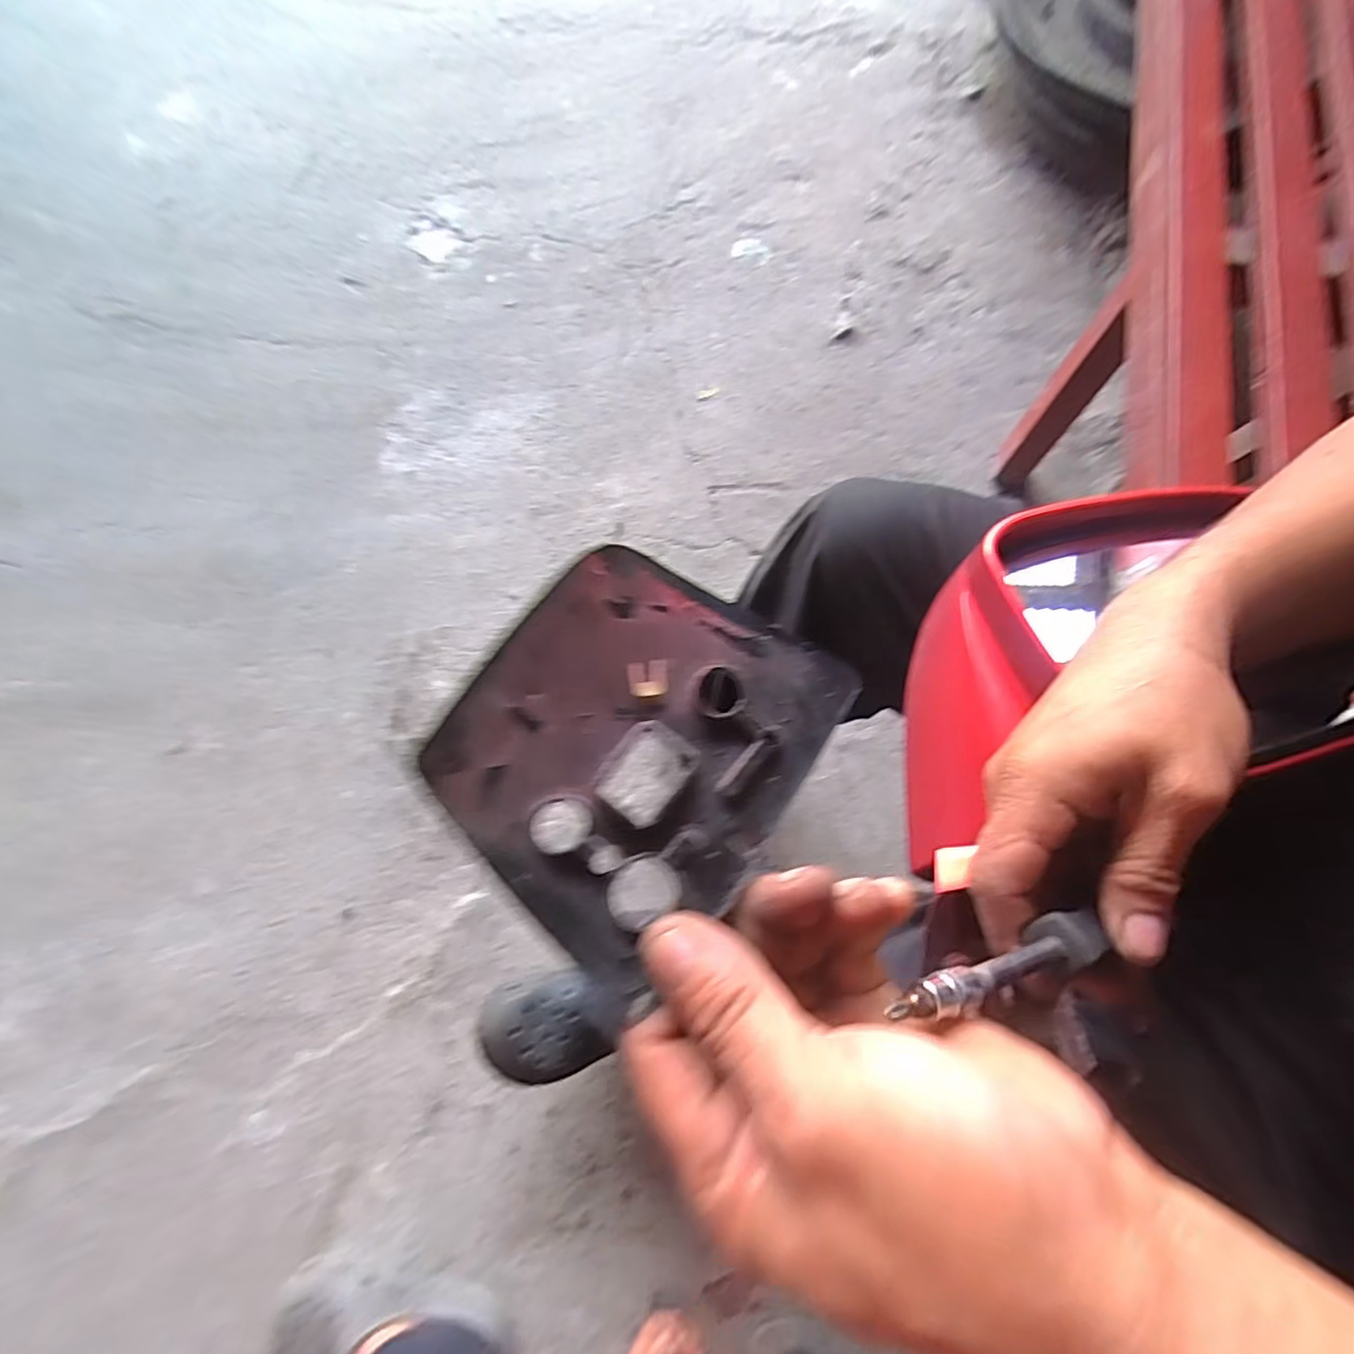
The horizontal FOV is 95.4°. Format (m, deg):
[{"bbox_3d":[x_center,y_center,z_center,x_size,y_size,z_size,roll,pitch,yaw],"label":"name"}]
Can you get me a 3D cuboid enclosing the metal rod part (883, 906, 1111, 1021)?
[{"bbox_3d":[0.106,0.091,0.196,0.113,0.012,0.016,2,66,-34],"label":"metal rod part"}]

